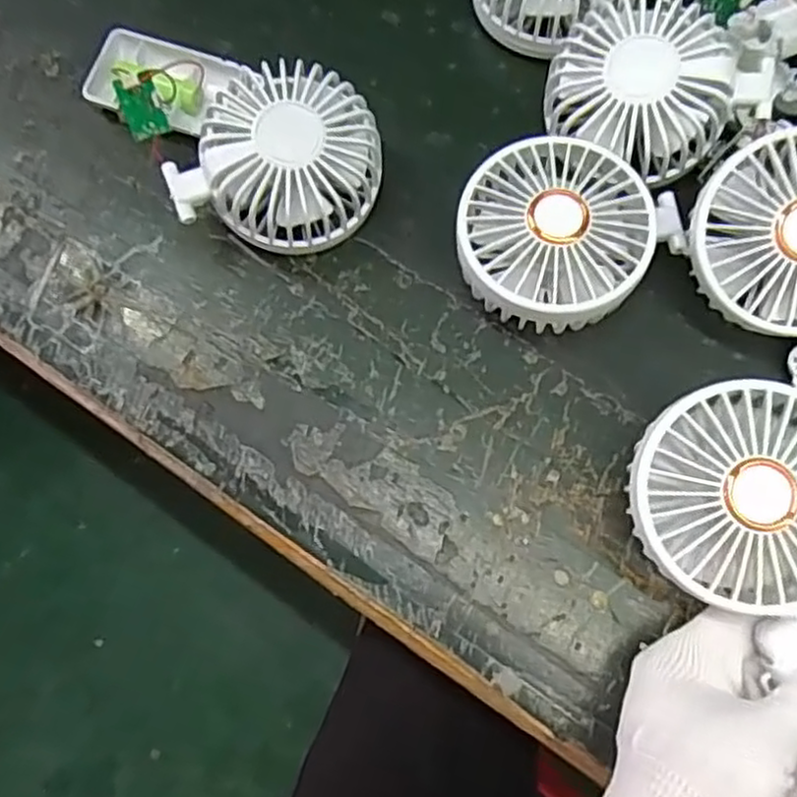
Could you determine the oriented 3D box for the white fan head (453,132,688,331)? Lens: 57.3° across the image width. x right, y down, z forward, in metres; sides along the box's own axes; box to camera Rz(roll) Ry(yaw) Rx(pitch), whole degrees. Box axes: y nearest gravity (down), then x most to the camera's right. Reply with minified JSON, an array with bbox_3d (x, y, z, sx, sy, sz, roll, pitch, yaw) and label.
[{"bbox_3d":[0.079,-0.070,0.345,0.099,0.050,0.083,9,74,5],"label":"white fan head"}]

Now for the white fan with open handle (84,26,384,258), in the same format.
[{"bbox_3d":[-0.094,-0.134,0.363,0.175,0.054,0.091,30,77,11],"label":"white fan with open handle"}]

